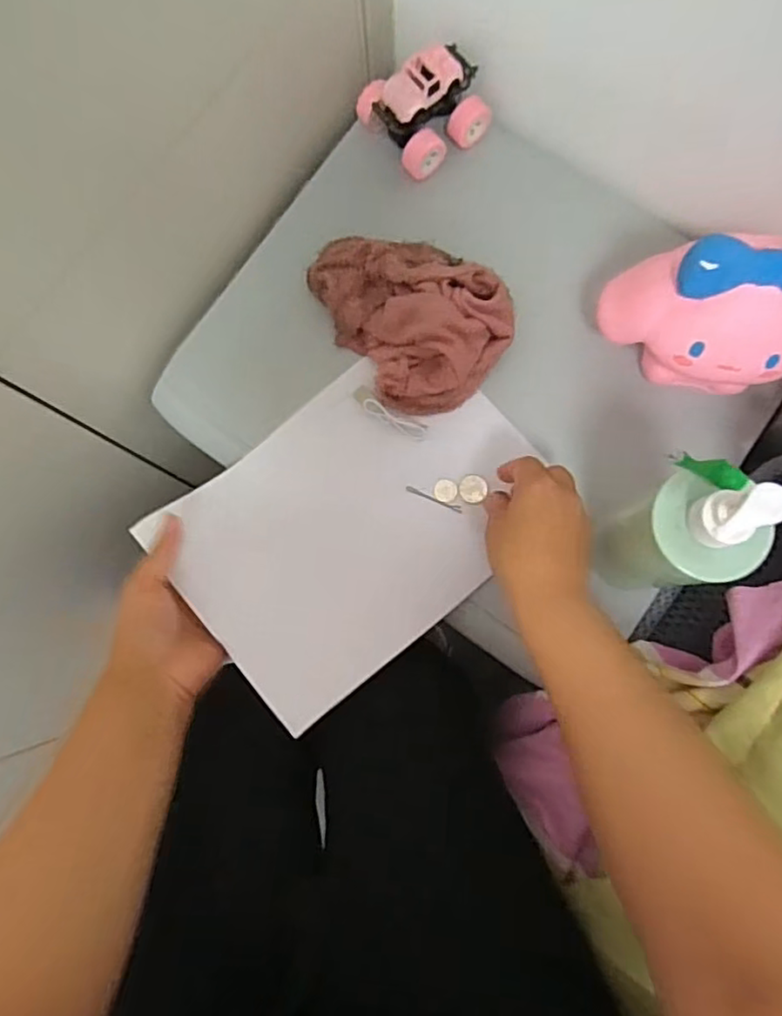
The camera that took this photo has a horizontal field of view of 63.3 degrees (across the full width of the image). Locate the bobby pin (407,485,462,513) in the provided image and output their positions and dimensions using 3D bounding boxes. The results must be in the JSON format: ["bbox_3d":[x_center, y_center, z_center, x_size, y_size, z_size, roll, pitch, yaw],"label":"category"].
[{"bbox_3d":[0.035,-0.007,0.518,0.048,0.004,0.006,23,83,5],"label":"bobby pin"}]

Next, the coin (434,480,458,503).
[{"bbox_3d":[0.045,-0.014,0.517,0.018,0.004,0.018,0,81,2],"label":"coin"}]

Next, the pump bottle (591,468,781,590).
[{"bbox_3d":[0.185,0.022,0.407,0.069,0.208,0.069,0,81,2],"label":"pump bottle"}]

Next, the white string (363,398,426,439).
[{"bbox_3d":[0.003,-0.073,0.523,0.057,0.007,0.012,29,84,6],"label":"white string"}]

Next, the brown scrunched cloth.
[{"bbox_3d":[0.014,-0.162,0.516,0.162,0.053,0.123,40,85,7],"label":"brown scrunched cloth"}]

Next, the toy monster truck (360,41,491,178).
[{"bbox_3d":[0.033,-0.338,0.532,0.090,0.059,0.071,-36,82,-3],"label":"toy monster truck"}]

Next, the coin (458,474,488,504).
[{"bbox_3d":[0.067,-0.015,0.514,0.023,0.004,0.024,5,87,8],"label":"coin"}]

